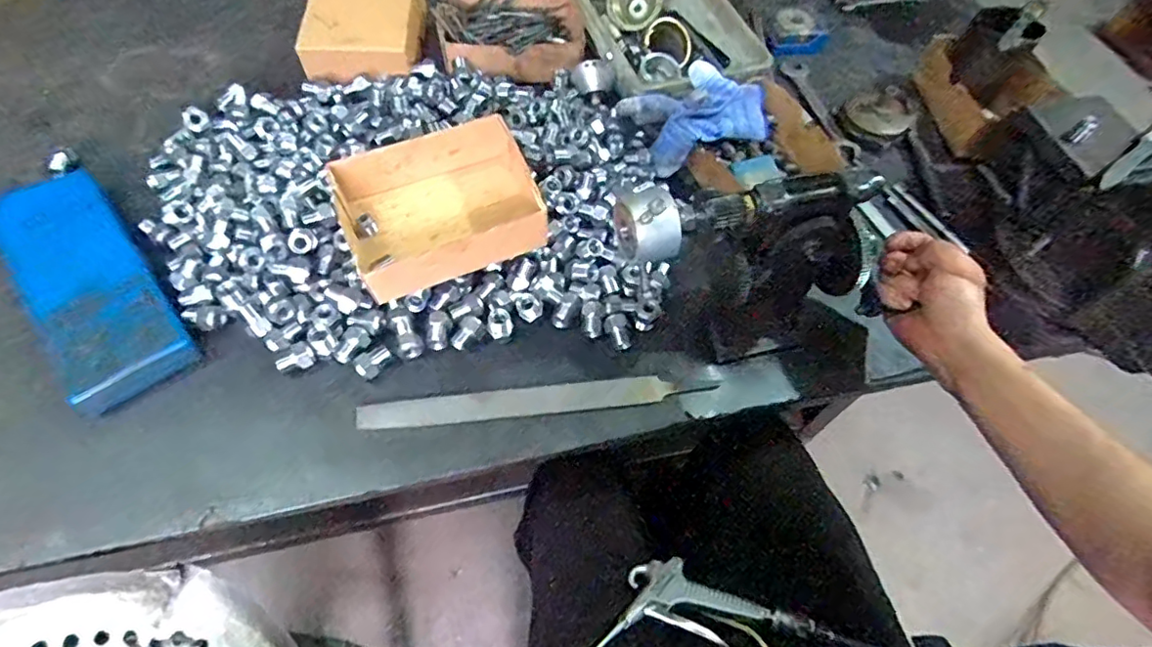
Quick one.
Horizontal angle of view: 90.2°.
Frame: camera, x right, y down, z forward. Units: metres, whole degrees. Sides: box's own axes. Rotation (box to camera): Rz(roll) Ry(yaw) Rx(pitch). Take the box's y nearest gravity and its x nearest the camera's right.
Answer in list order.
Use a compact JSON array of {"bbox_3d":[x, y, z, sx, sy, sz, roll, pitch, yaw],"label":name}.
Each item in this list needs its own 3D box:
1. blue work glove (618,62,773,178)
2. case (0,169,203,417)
[{"bbox_3d":[0.136,-0.222,0.612,0.167,0.077,0.076,-13,60,-12],"label":"blue work glove"},{"bbox_3d":[-0.411,-0.033,0.489,0.087,0.033,0.248,-35,67,-23],"label":"case"}]

